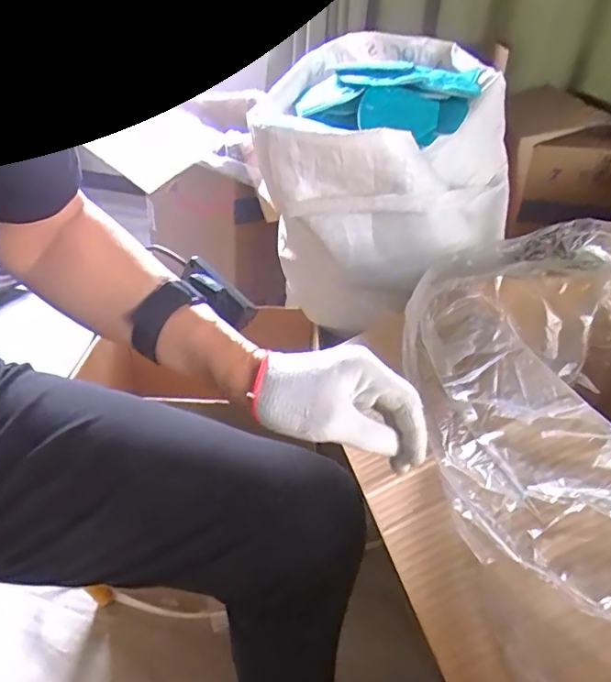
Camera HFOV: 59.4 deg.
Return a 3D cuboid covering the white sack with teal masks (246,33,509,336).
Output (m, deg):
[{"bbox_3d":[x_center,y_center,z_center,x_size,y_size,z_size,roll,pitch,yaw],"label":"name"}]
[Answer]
[{"bbox_3d":[0.112,-0.251,0.796,0.357,0.296,0.395,23,37,29],"label":"white sack with teal masks"}]

